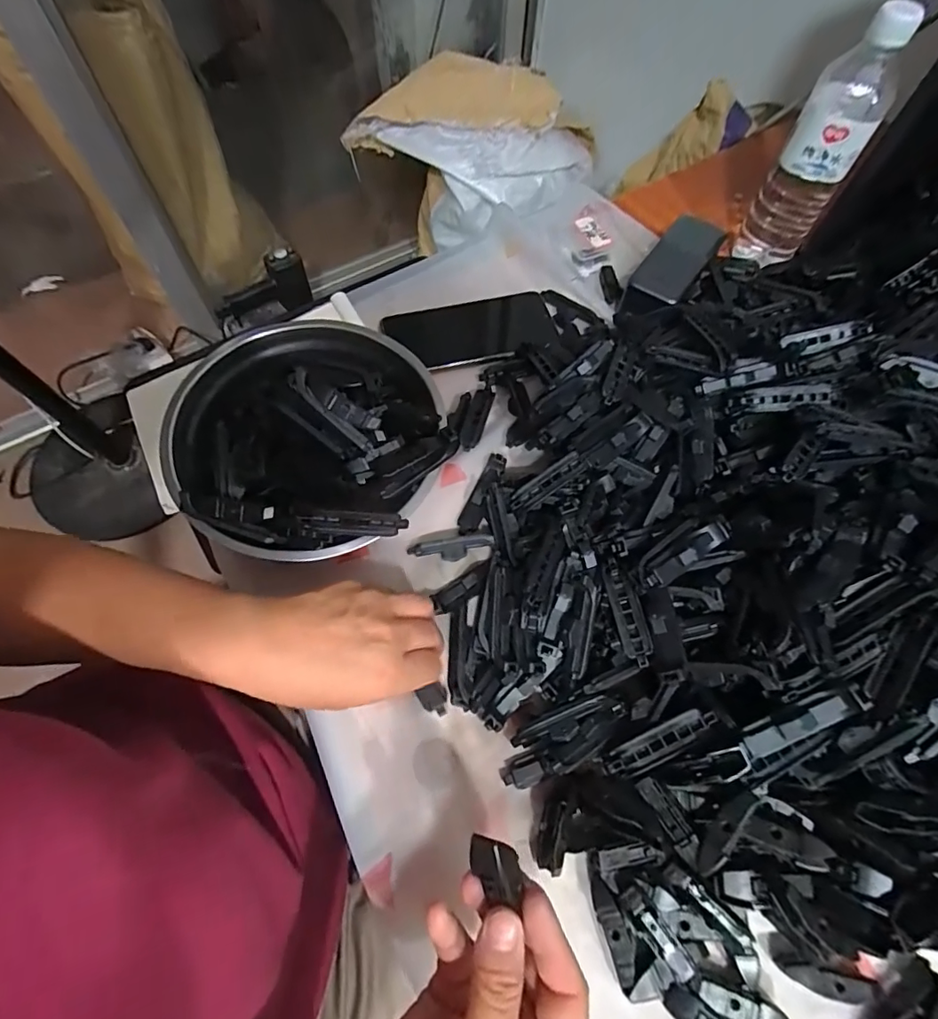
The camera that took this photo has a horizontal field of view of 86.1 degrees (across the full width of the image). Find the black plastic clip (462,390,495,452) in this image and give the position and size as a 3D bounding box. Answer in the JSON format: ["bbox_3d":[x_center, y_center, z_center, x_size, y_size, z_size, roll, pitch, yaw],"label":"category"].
[{"bbox_3d":[0.008,-0.083,0.454,0.016,0.011,0.070,14,65,5],"label":"black plastic clip"}]

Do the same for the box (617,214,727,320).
[{"bbox_3d":[0.201,-0.236,0.507,0.054,0.044,0.138,33,68,14],"label":"box"}]

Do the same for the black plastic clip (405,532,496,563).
[{"bbox_3d":[-0.013,0.031,0.396,0.065,0.020,0.015,-13,65,-7],"label":"black plastic clip"}]

